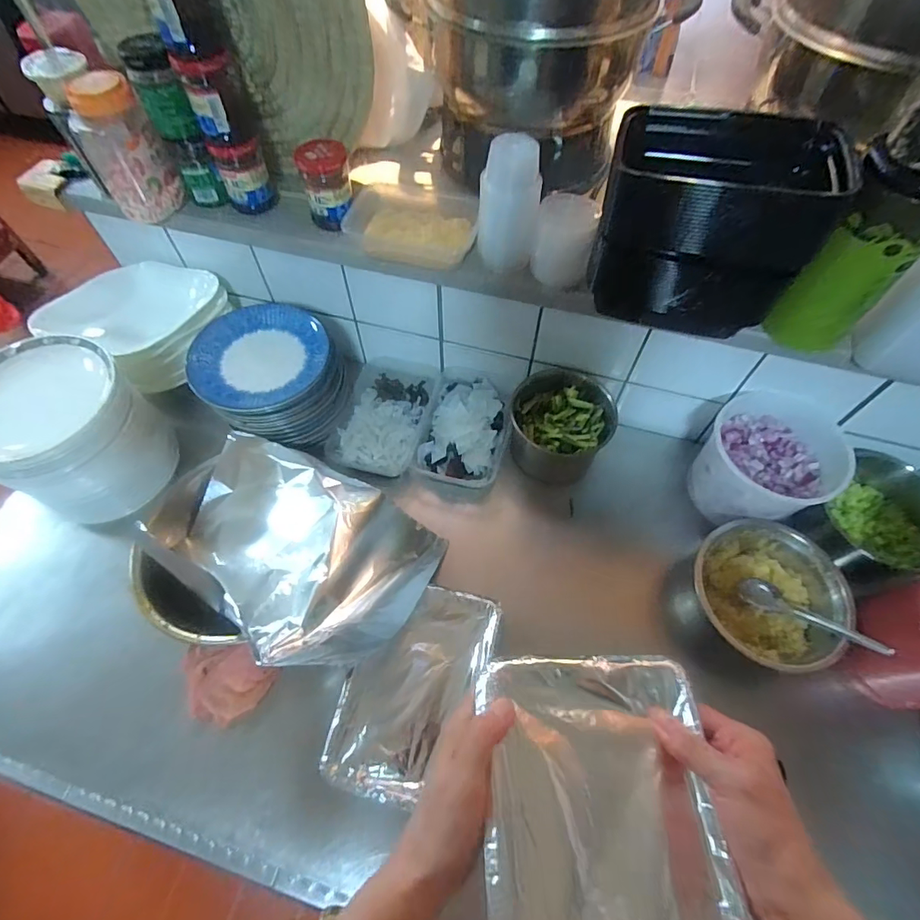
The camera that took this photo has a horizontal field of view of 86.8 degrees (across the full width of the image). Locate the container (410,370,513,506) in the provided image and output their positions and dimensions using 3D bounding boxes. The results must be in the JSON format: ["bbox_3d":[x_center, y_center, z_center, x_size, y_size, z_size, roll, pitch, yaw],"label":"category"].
[{"bbox_3d":[0.012,-0.048,0.800,0.134,0.075,0.221,12,61,7],"label":"container"}]

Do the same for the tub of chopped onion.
[{"bbox_3d":[0.438,0.001,0.704,0.162,0.128,0.173,0,60,0],"label":"tub of chopped onion"}]

